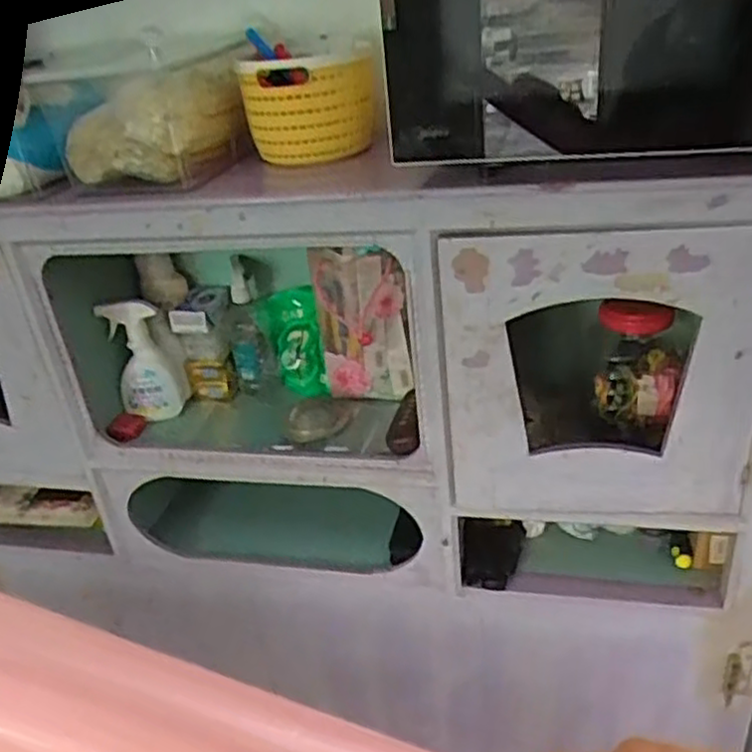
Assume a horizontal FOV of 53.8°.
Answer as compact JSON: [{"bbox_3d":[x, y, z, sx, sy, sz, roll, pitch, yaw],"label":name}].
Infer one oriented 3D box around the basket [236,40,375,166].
[{"bbox_3d":[-0.079,-0.330,0.893,0.155,0.114,0.136,-7,29,-1],"label":"basket"}]

